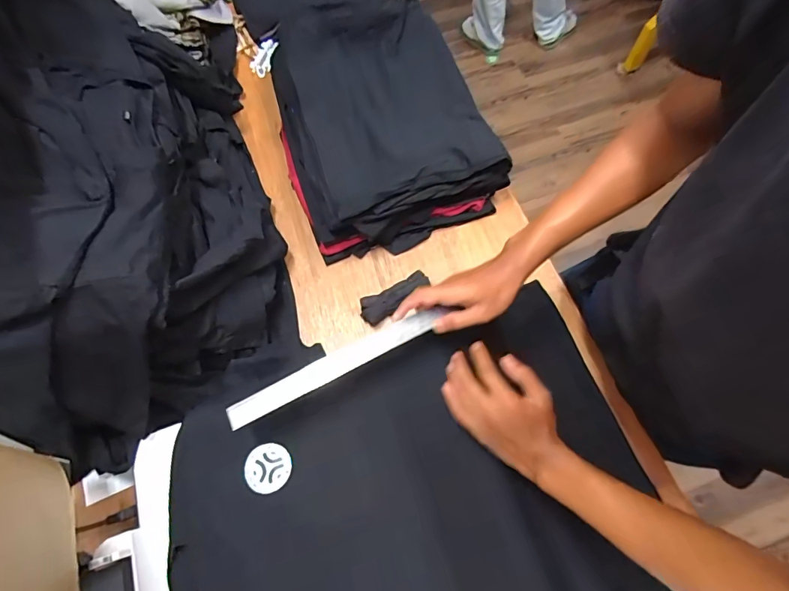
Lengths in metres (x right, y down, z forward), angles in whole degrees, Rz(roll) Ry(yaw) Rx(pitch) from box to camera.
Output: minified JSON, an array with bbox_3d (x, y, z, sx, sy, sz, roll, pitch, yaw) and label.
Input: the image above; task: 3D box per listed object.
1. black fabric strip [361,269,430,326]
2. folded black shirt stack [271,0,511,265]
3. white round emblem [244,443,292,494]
[{"bbox_3d":[0.000,0.003,0.719,0.127,0.032,0.047,-30,68,-9],"label":"black fabric strip"},{"bbox_3d":[-0.035,-0.343,0.818,0.374,0.125,0.501,-19,67,-5],"label":"folded black shirt stack"},{"bbox_3d":[-0.167,0.226,0.550,0.061,0.008,0.058,-1,67,3],"label":"white round emblem"}]

